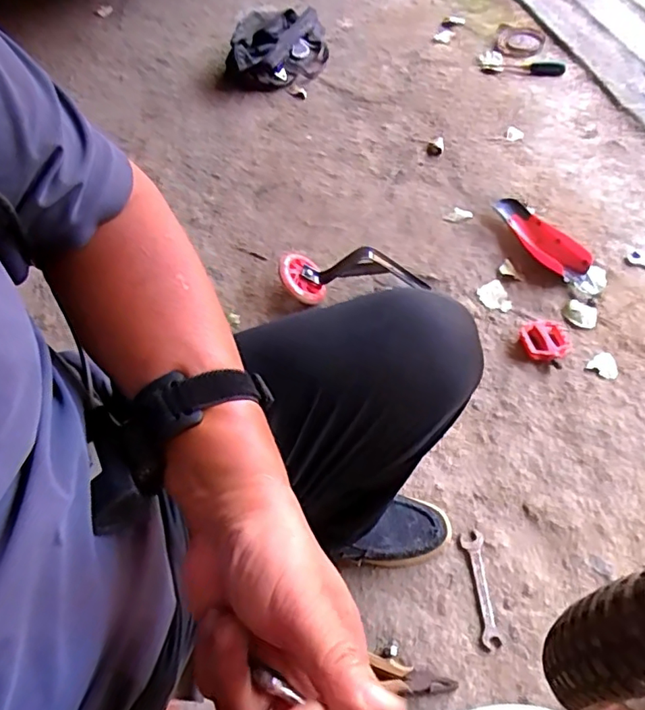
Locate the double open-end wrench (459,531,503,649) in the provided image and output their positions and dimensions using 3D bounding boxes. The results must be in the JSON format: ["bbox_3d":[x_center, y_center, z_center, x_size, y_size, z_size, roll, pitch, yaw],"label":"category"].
[{"bbox_3d":[0.221,0.320,0.739,0.031,0.011,0.143,-6,55,0],"label":"double open-end wrench"}]

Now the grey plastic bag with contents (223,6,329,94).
[{"bbox_3d":[-0.118,-0.930,1.582,0.260,0.125,0.349,15,58,14],"label":"grey plastic bag with contents"}]

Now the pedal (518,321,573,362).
[{"bbox_3d":[0.394,-0.024,0.948,0.081,0.027,0.081,-2,58,3],"label":"pedal"}]

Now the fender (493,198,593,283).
[{"bbox_3d":[0.441,-0.241,1.090,0.075,0.032,0.245,-26,57,-13],"label":"fender"}]

